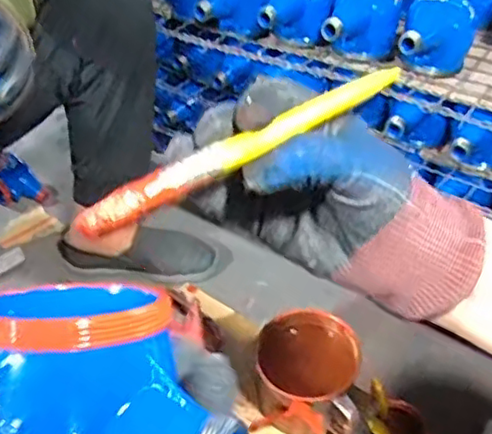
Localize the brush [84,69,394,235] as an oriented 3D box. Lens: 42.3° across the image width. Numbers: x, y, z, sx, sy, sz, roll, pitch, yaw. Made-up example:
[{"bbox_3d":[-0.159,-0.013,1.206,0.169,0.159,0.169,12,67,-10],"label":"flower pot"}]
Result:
[{"bbox_3d":[0.003,-0.034,0.298,0.173,0.013,0.012,-29,47,-21],"label":"brush"}]

